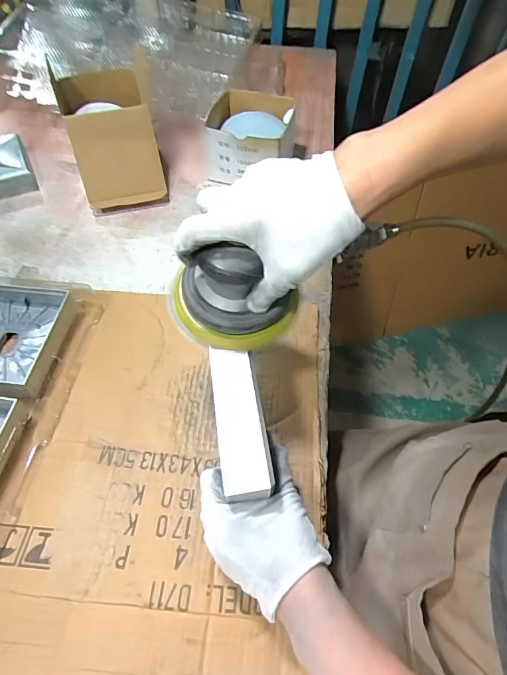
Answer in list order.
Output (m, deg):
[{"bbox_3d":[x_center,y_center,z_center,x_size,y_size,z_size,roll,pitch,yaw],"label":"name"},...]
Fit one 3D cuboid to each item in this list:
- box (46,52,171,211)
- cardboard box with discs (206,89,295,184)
[{"bbox_3d":[-0.243,-0.345,0.703,0.132,0.121,0.244,-15,57,-12],"label":"box"},{"bbox_3d":[-0.010,-0.350,0.699,0.139,0.087,0.160,9,55,5],"label":"cardboard box with discs"}]

